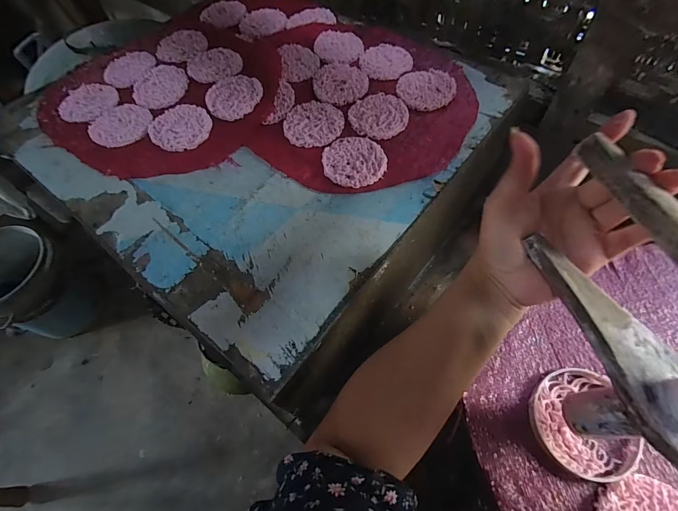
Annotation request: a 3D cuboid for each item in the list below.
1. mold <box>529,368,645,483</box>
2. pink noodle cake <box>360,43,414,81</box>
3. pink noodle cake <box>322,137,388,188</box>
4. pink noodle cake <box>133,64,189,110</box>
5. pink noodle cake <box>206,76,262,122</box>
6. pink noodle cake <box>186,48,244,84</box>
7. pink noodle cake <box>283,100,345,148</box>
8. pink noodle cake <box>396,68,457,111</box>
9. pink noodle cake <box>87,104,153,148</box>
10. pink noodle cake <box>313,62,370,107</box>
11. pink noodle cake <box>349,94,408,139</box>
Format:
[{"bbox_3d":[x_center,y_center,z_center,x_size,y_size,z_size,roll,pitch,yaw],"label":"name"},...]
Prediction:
[{"bbox_3d":[0.214,0.147,0.308,0.086,0.012,0.085,-1,62,1],"label":"mold"},{"bbox_3d":[0.070,-0.290,0.524,0.075,0.004,0.077,-4,62,0],"label":"pink noodle cake"},{"bbox_3d":[0.019,-0.116,0.431,0.075,0.008,0.077,-1,62,1],"label":"pink noodle cake"},{"bbox_3d":[-0.262,-0.248,0.509,0.079,0.007,0.079,-1,62,1],"label":"pink noodle cake"},{"bbox_3d":[-0.146,-0.224,0.491,0.077,0.013,0.077,-16,63,-7],"label":"pink noodle cake"},{"bbox_3d":[-0.187,-0.289,0.528,0.077,0.008,0.085,-17,63,-7],"label":"pink noodle cake"},{"bbox_3d":[-0.033,-0.177,0.467,0.077,0.008,0.081,-1,62,1],"label":"pink noodle cake"},{"bbox_3d":[0.122,-0.233,0.488,0.078,0.007,0.077,-1,62,1],"label":"pink noodle cake"},{"bbox_3d":[-0.297,-0.178,0.477,0.078,0.004,0.078,-1,62,1],"label":"pink noodle cake"},{"bbox_3d":[0.002,-0.248,0.503,0.076,0.005,0.081,-1,62,1],"label":"pink noodle cake"},{"bbox_3d":[0.053,-0.188,0.468,0.076,0.007,0.080,-8,62,-2],"label":"pink noodle cake"}]

